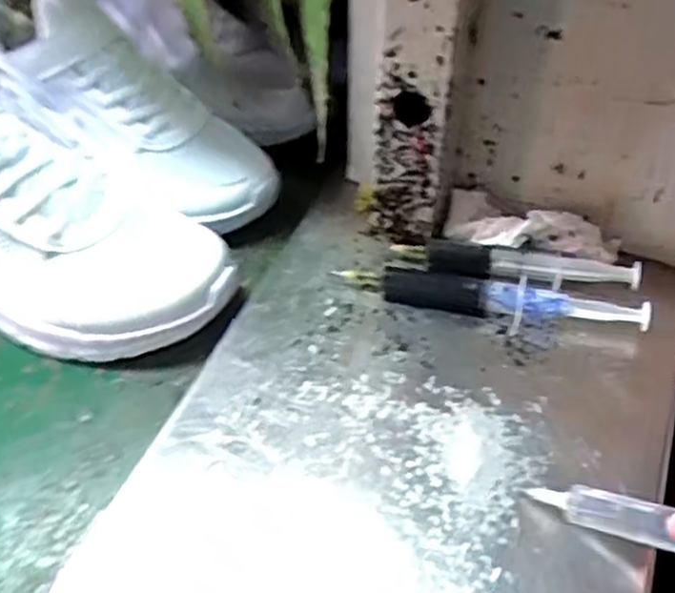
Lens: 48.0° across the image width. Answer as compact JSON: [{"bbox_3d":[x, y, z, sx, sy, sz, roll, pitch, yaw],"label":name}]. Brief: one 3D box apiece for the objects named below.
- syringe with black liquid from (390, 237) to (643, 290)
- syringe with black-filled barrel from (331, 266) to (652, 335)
[{"bbox_3d":[0.104,-0.020,0.444,0.137,0.016,0.020,8,50,10],"label":"syringe with black liquid"},{"bbox_3d":[0.086,0.000,0.428,0.169,0.018,0.021,7,50,9],"label":"syringe with black-filled barrel"}]

